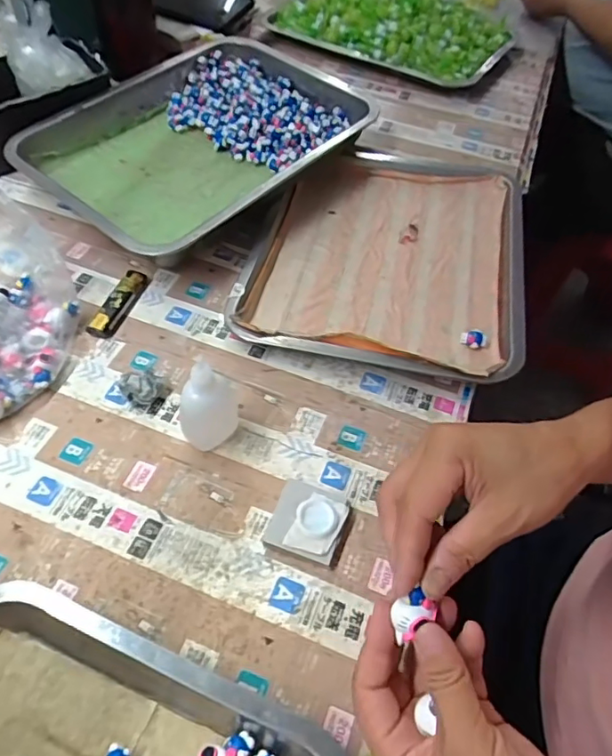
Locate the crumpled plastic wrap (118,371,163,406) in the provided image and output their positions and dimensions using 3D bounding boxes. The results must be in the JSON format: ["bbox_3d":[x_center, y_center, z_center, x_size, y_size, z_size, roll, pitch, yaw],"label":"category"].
[{"bbox_3d":[-0.136,0.010,0.441,0.031,0.018,0.027,18,54,8],"label":"crumpled plastic wrap"}]

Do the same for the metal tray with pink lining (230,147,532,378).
[{"bbox_3d":[0.085,-0.131,0.551,0.262,0.043,0.306,14,54,5],"label":"metal tray with pink lining"}]

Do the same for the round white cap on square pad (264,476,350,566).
[{"bbox_3d":[0.002,0.100,0.378,0.049,0.015,0.050,19,54,8],"label":"round white cap on square pad"}]

